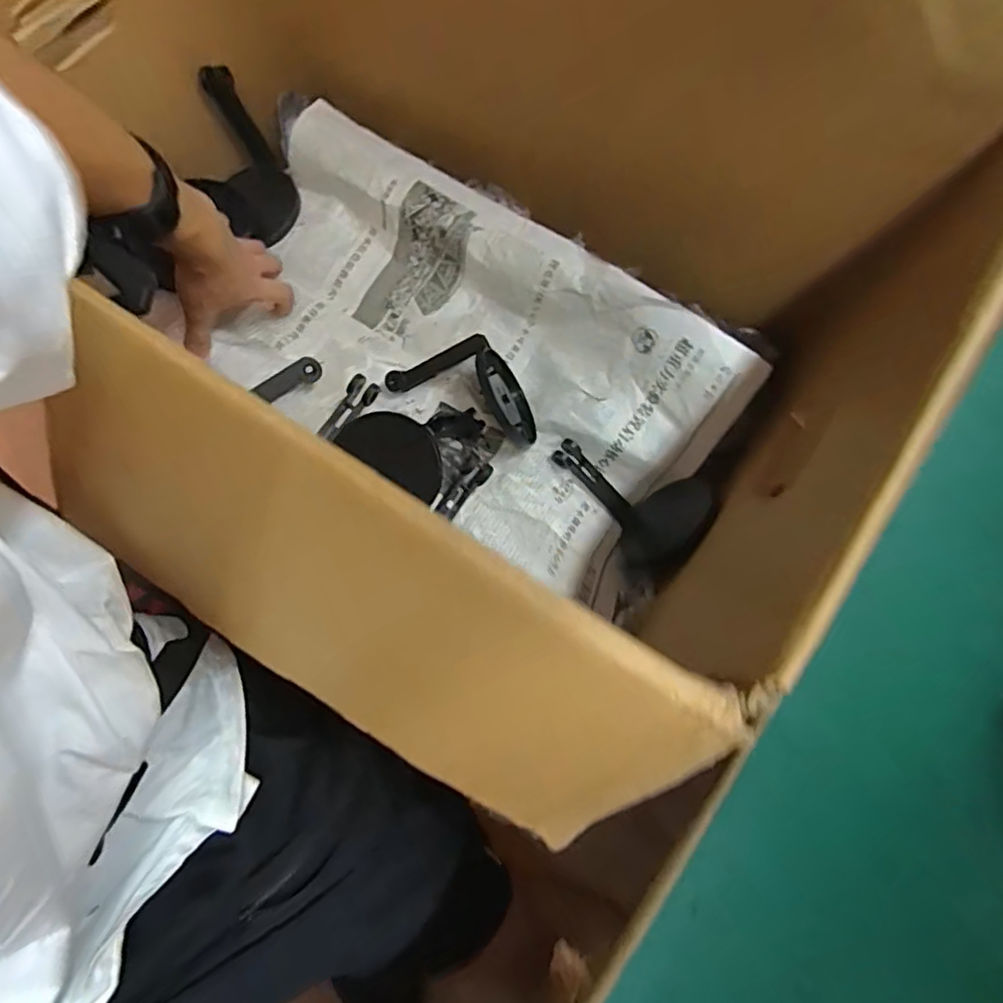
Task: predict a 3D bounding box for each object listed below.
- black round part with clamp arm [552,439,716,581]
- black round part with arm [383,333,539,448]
[{"bbox_3d":[0.135,-0.010,0.586,0.102,0.087,0.156,-31,79,-8],"label":"black round part with clamp arm"},{"bbox_3d":[-0.029,-0.120,0.596,0.155,0.051,0.074,25,77,5],"label":"black round part with arm"}]

